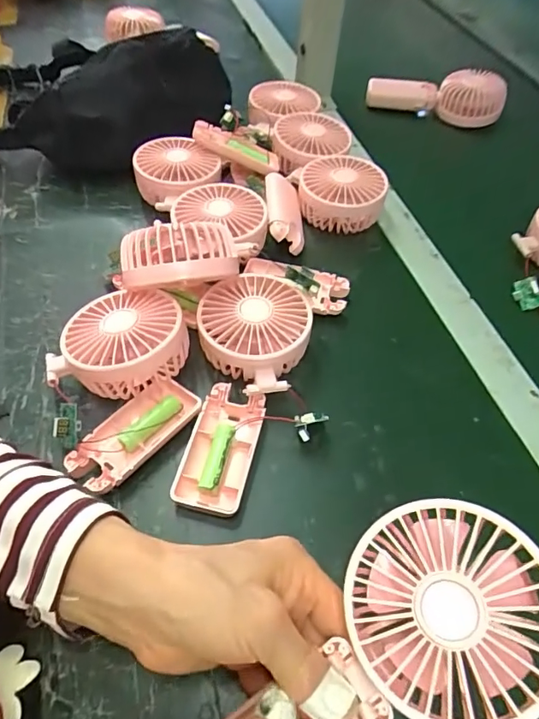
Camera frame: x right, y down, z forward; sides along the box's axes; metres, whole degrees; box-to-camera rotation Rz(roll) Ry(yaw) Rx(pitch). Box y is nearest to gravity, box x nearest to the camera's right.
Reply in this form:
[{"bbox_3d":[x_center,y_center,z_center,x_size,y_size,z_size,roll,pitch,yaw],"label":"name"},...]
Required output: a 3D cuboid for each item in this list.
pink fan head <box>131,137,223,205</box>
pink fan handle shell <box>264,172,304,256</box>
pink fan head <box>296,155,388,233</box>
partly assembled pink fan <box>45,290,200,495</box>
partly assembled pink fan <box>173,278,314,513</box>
[{"bbox_3d":[-0.094,-0.189,0.510,0.084,0.048,0.084,2,53,-2],"label":"pink fan head"},{"bbox_3d":[0.013,-0.146,0.487,0.033,0.038,0.084,-3,54,-5],"label":"pink fan handle shell"},{"bbox_3d":[0.074,-0.173,0.505,0.089,0.046,0.085,5,53,1],"label":"pink fan head"},{"bbox_3d":[-0.105,0.012,0.350,0.104,0.054,0.141,-16,56,-15],"label":"partly assembled pink fan"},{"bbox_3d":[-0.023,0.017,0.363,0.085,0.041,0.192,12,67,6],"label":"partly assembled pink fan"}]

